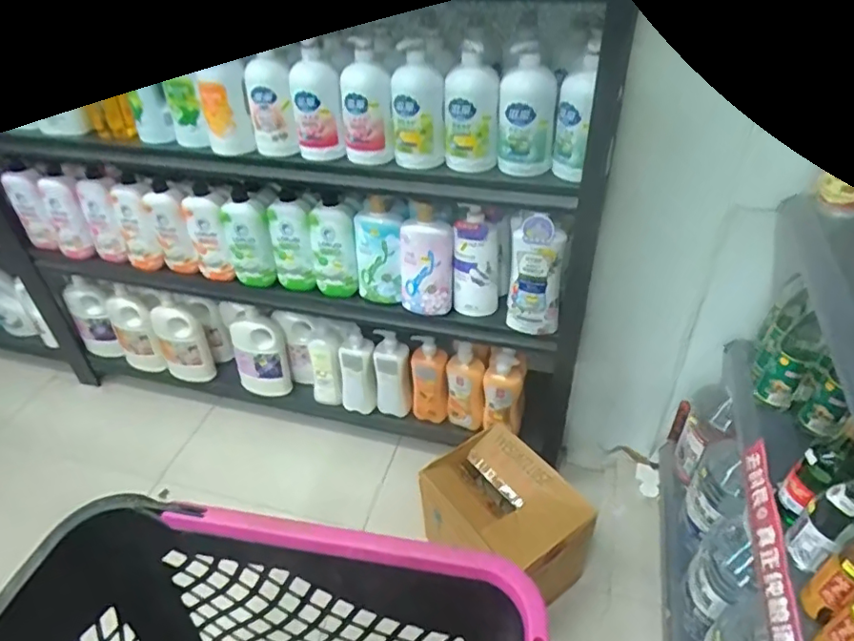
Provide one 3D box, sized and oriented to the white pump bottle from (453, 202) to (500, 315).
[{"bbox_3d":[0.105,-0.110,1.250,0.094,0.251,0.071,10,41,14],"label":"white pump bottle"}]

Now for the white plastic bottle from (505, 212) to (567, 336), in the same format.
[{"bbox_3d":[0.221,-0.091,1.180,0.107,0.266,0.055,5,40,8],"label":"white plastic bottle"}]

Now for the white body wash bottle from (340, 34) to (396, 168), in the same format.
[{"bbox_3d":[-0.113,-0.394,1.071,0.092,0.210,0.082,-3,18,-1],"label":"white body wash bottle"}]

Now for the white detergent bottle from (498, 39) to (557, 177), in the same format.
[{"bbox_3d":[0.173,-0.357,1.018,0.096,0.204,0.056,3,40,6],"label":"white detergent bottle"}]

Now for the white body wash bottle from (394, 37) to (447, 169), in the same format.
[{"bbox_3d":[-0.018,-0.379,1.066,0.093,0.197,0.054,-4,40,-1],"label":"white body wash bottle"}]

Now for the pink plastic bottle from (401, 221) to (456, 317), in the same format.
[{"bbox_3d":[-0.002,-0.120,1.264,0.112,0.215,0.074,-4,40,-1],"label":"pink plastic bottle"}]

